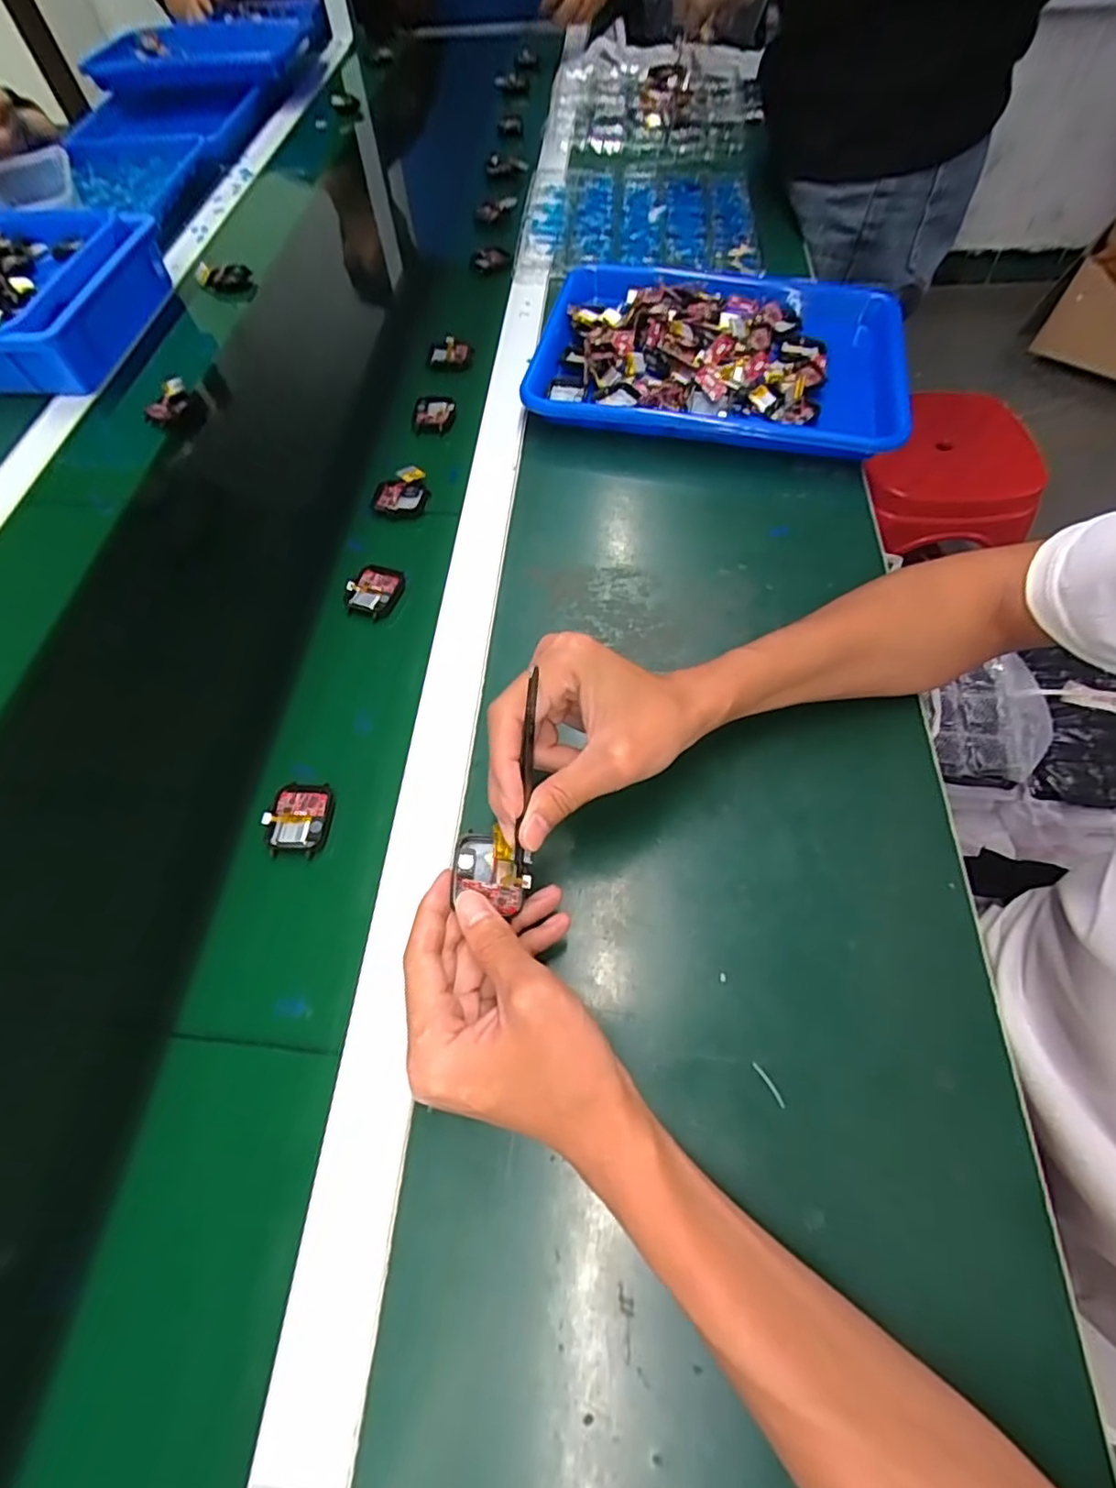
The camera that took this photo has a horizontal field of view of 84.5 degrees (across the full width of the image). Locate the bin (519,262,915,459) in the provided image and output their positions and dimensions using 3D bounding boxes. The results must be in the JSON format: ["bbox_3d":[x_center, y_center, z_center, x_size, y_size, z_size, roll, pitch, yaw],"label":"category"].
[{"bbox_3d":[0.161,-0.378,0.594,0.349,0.042,0.264,10,62,8],"label":"bin"}]

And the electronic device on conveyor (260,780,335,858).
[{"bbox_3d":[-0.163,0.047,0.386,0.037,0.010,0.046,4,61,5],"label":"electronic device on conveyor"}]

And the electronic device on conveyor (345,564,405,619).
[{"bbox_3d":[-0.142,-0.121,0.478,0.037,0.006,0.045,19,67,0],"label":"electronic device on conveyor"}]

